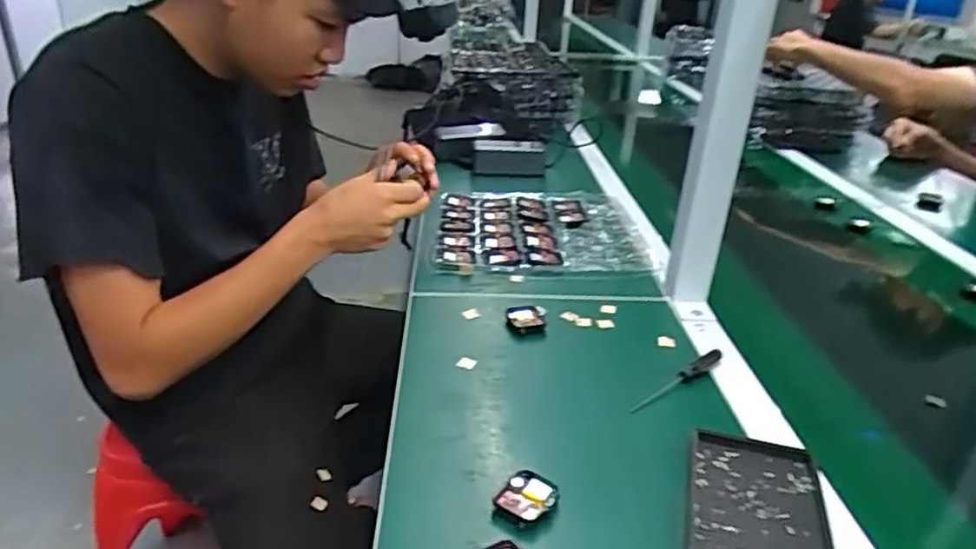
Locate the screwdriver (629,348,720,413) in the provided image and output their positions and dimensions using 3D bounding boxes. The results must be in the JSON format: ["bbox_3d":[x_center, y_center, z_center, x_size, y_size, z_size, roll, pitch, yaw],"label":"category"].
[{"bbox_3d":[0.178,0.097,0.611,0.133,0.011,0.012,-19,33,-35],"label":"screwdriver"}]

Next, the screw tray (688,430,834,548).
[{"bbox_3d":[0.189,0.168,0.458,0.090,0.014,0.144,9,28,15],"label":"screw tray"}]

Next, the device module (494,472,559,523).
[{"bbox_3d":[0.029,0.161,0.471,0.037,0.011,0.038,20,32,32],"label":"device module"}]

